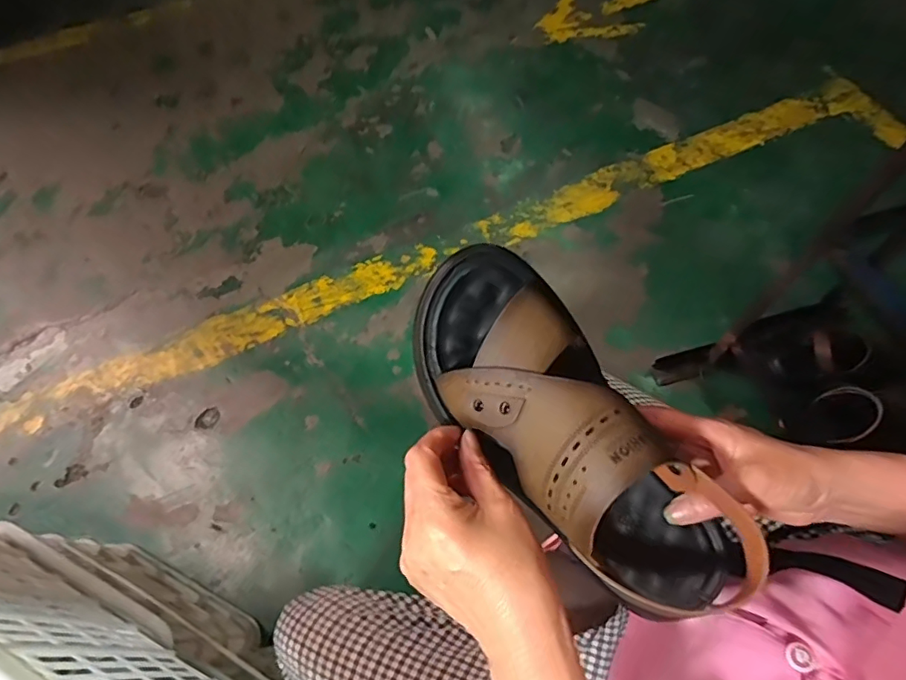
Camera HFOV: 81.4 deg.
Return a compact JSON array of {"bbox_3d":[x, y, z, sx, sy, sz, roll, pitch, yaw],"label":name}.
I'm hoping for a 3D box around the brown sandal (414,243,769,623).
[{"bbox_3d":[0.081,0.060,0.318,0.101,0.100,0.257,-40,90,-19],"label":"brown sandal"}]

